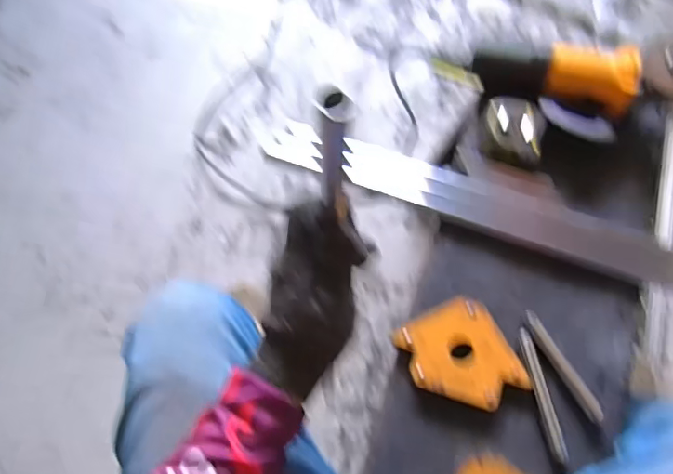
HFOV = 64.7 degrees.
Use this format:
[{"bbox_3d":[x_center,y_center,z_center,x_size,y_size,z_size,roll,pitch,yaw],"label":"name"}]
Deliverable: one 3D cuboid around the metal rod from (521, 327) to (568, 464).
[{"bbox_3d":[0.218,0.167,0.569,0.014,0.013,0.132,-10,69,-4],"label":"metal rod"}]

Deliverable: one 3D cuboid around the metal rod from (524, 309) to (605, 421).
[{"bbox_3d":[0.242,0.137,0.572,0.015,0.009,0.126,-26,71,-10],"label":"metal rod"}]

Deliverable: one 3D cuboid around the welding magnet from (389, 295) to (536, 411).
[{"bbox_3d":[0.135,0.130,0.575,0.107,0.015,0.115,-25,70,-9],"label":"welding magnet"}]

